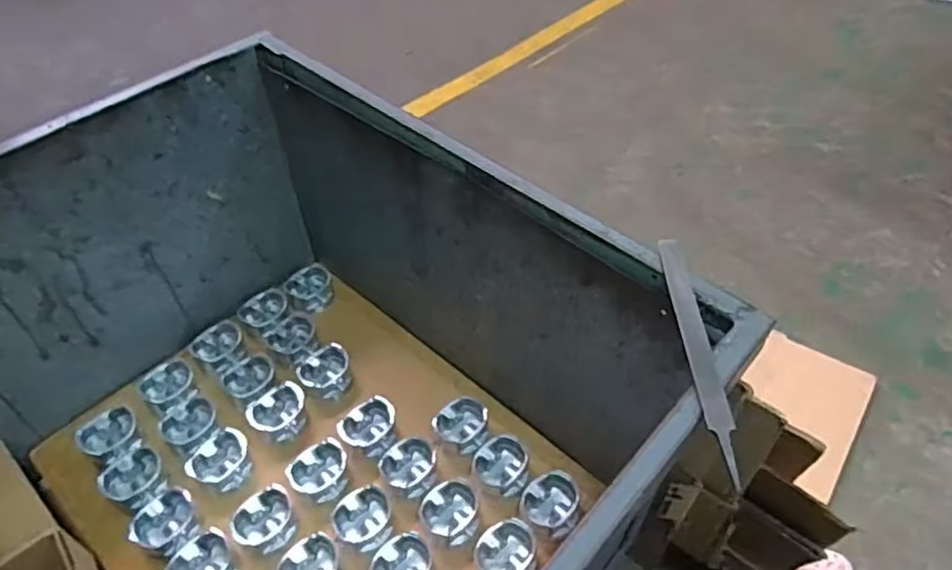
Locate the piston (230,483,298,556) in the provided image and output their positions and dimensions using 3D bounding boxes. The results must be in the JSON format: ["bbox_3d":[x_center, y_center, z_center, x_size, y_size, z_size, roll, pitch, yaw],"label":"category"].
[{"bbox_3d":[-0.271,0.294,0.827,0.075,0.045,0.079,11,51,13],"label":"piston"}]

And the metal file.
[{"bbox_3d":[0.182,0.048,0.532,0.022,0.011,0.241,-1,49,1],"label":"metal file"}]

